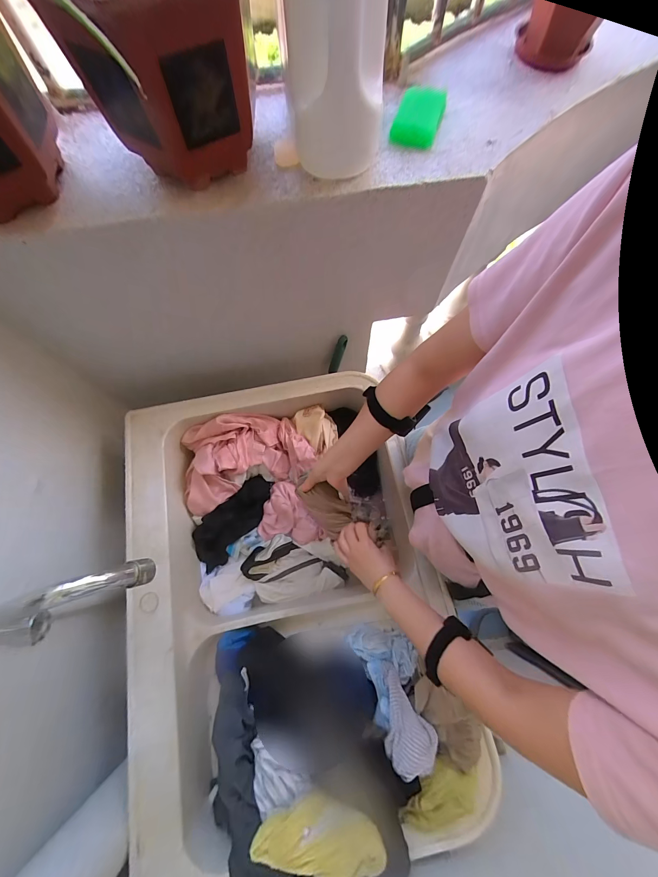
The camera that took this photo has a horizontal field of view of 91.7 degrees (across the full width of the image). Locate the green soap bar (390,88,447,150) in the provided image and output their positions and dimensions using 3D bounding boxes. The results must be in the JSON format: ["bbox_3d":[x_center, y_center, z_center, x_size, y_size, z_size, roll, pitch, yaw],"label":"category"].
[{"bbox_3d":[0.135,-0.476,0.472,0.061,0.022,0.108,20,73,6],"label":"green soap bar"}]

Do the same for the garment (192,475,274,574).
[{"bbox_3d":[-0.223,0.190,0.746,0.089,0.063,0.230,39,76,12],"label":"garment"}]

